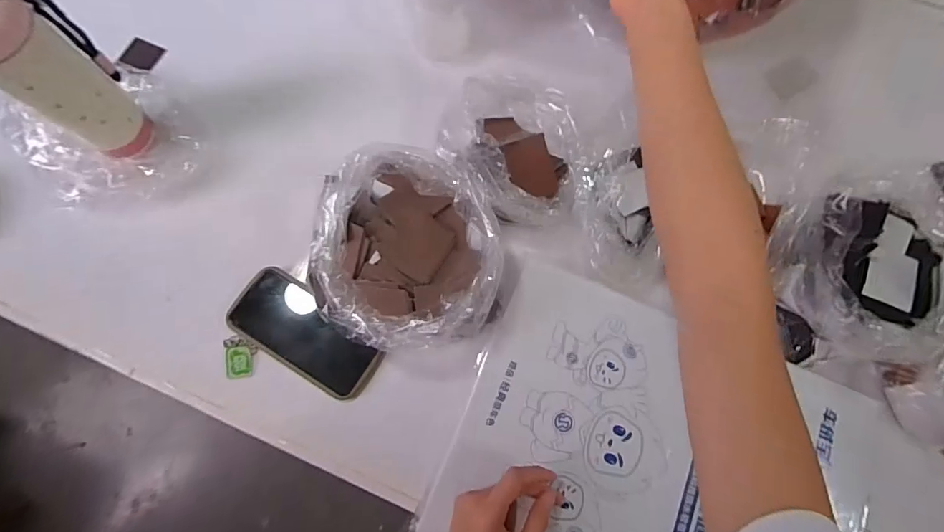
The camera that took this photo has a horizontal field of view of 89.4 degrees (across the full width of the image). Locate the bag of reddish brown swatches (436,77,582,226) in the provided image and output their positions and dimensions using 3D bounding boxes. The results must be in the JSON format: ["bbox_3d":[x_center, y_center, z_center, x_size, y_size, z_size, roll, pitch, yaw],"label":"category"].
[{"bbox_3d":[0.042,-0.142,0.553,0.151,0.062,0.197,-3,75,-2],"label":"bag of reddish brown swatches"}]

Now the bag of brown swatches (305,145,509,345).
[{"bbox_3d":[-0.063,-0.008,0.496,0.189,0.102,0.191,16,75,3],"label":"bag of brown swatches"}]

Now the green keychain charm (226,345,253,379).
[{"bbox_3d":[-0.255,0.105,0.521,0.029,0.004,0.034,-5,75,-3],"label":"green keychain charm"}]

